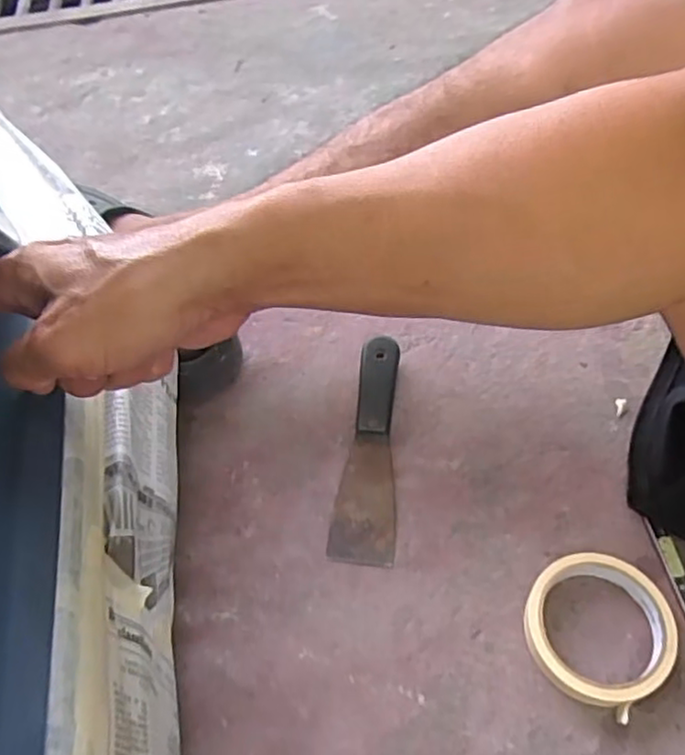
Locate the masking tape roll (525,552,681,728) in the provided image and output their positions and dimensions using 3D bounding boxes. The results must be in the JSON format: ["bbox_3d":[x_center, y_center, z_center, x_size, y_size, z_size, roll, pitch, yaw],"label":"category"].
[{"bbox_3d":[0.168,0.165,0.438,0.091,0.020,0.094,19,57,17],"label":"masking tape roll"}]

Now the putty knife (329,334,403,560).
[{"bbox_3d":[0.022,0.049,0.542,0.047,0.021,0.202,3,54,6],"label":"putty knife"}]

